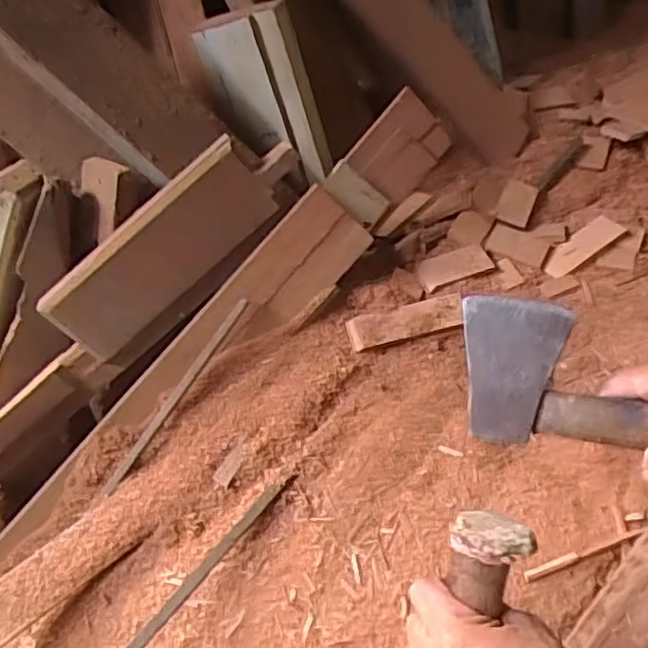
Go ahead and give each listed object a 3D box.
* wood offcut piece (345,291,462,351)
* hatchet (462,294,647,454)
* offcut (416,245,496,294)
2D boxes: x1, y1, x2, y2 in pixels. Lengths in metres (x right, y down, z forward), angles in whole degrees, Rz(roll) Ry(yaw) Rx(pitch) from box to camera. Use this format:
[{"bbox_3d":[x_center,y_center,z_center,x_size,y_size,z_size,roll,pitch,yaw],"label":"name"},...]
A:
[{"bbox_3d":[0.110,-0.004,0.849,0.155,0.015,0.047,-14,57,-8],"label":"wood offcut piece"},{"bbox_3d":[0.256,0.043,0.445,0.303,0.035,0.126,-1,82,19],"label":"hatchet"},{"bbox_3d":[0.181,-0.083,0.898,0.106,0.005,0.050,-20,58,-12],"label":"offcut"}]

